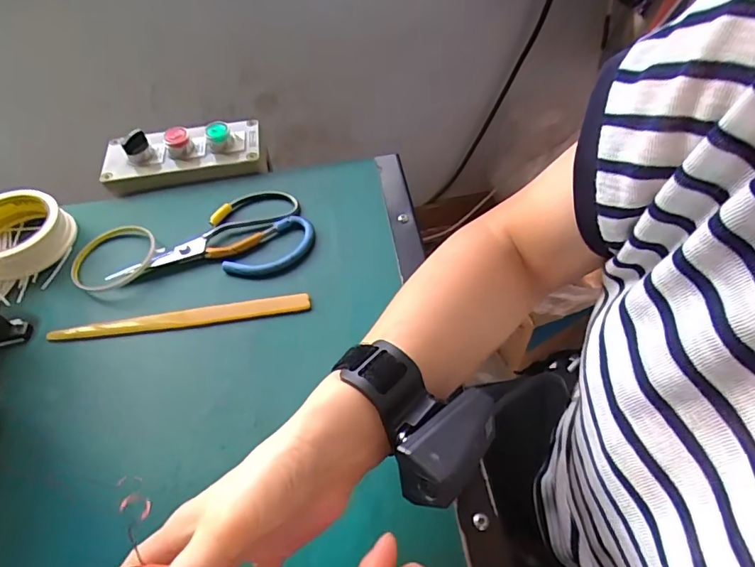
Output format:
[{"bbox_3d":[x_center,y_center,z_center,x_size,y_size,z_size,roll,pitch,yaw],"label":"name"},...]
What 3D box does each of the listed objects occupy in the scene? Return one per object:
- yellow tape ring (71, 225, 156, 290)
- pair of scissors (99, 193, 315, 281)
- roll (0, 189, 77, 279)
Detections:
[{"bbox_3d":[-0.257,-0.026,0.467,0.080,0.018,0.069,-34,59,-19],"label":"yellow tape ring"},{"bbox_3d":[-0.159,-0.050,0.479,0.186,0.012,0.109,-6,54,-1],"label":"pair of scissors"},{"bbox_3d":[-0.363,-0.051,0.481,0.095,0.036,0.095,-2,54,2],"label":"roll"}]

